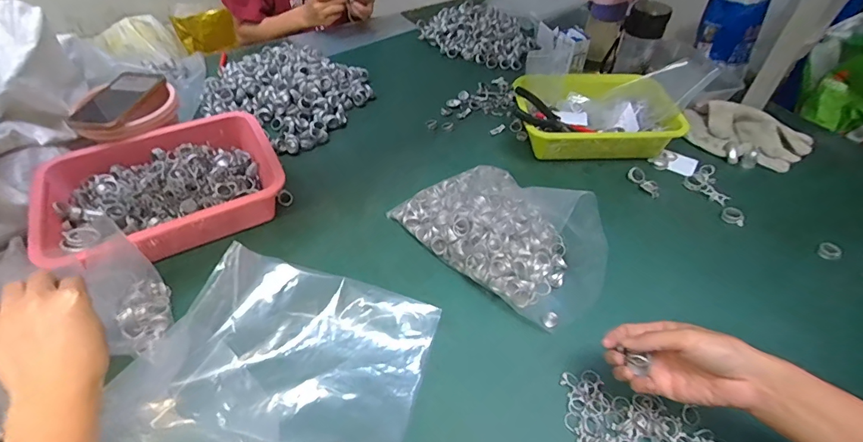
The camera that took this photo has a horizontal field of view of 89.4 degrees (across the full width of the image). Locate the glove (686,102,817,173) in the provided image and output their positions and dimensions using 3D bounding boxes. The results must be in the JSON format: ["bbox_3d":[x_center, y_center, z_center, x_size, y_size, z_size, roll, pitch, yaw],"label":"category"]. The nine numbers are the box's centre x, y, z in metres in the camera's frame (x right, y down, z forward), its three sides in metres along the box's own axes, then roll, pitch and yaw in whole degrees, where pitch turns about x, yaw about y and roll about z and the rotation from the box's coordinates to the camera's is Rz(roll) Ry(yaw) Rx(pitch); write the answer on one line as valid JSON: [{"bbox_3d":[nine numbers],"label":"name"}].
[{"bbox_3d":[0.559,-0.162,0.774,0.207,0.044,0.150,30,53,25],"label":"glove"}]

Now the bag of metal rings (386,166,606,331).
[{"bbox_3d":[0.105,-0.011,0.592,0.185,0.114,0.293,-34,56,-29],"label":"bag of metal rings"}]

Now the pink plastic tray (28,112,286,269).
[{"bbox_3d":[-0.388,-0.048,0.641,0.299,0.081,0.225,-28,53,-25],"label":"pink plastic tray"}]

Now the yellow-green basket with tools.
[{"bbox_3d":[0.283,-0.192,0.782,0.258,0.083,0.209,1,46,0],"label":"yellow-green basket with tools"}]

